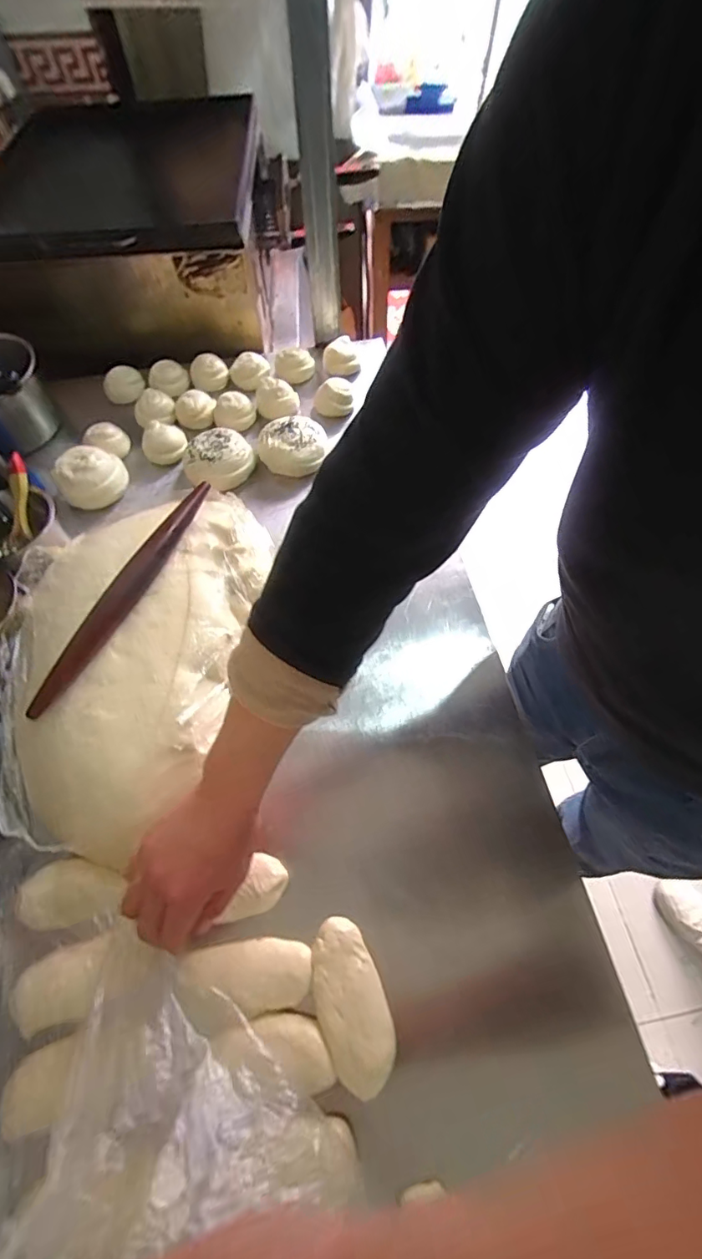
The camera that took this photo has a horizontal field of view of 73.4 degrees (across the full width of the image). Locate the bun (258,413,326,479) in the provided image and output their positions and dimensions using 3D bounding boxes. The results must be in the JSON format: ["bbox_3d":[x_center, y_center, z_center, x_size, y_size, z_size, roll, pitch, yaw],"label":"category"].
[{"bbox_3d":[-0.092,-0.286,0.751,0.107,0.060,0.088,-4,60,0],"label":"bun"}]

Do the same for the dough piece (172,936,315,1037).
[{"bbox_3d":[-0.097,0.320,0.431,0.118,0.023,0.064,-13,61,-5],"label":"dough piece"}]

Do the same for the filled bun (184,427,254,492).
[{"bbox_3d":[-0.208,-0.270,0.747,0.110,0.047,0.098,-21,62,-10],"label":"filled bun"}]

